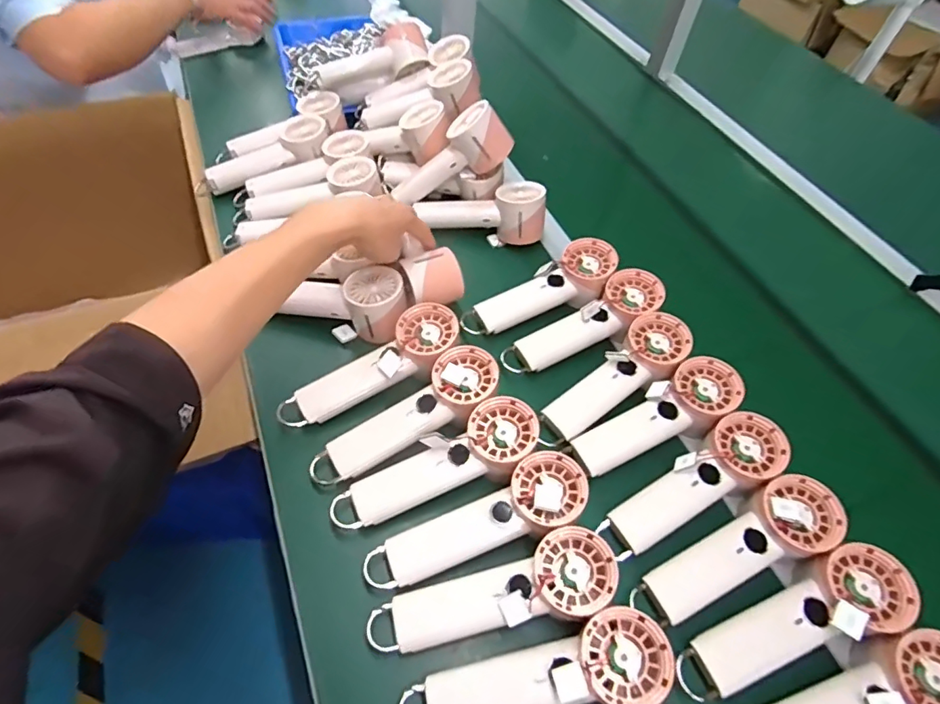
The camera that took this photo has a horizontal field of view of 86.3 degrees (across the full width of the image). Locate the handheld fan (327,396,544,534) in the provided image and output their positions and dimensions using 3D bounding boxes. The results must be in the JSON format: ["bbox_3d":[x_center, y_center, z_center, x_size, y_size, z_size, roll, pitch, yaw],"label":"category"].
[{"bbox_3d":[-0.028,0.106,0.451,0.196,0.031,0.063,-27,60,-5],"label":"handheld fan"}]

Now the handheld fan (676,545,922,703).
[{"bbox_3d":[0.251,0.209,0.385,0.190,0.034,0.052,-25,59,-1],"label":"handheld fan"}]

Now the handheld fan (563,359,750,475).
[{"bbox_3d":[0.183,0.070,0.496,0.177,0.041,0.061,-28,61,-5],"label":"handheld fan"}]

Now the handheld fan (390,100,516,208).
[{"bbox_3d":[-0.025,-0.249,0.655,0.168,0.058,0.068,-26,48,30],"label":"handheld fan"}]

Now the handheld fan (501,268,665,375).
[{"bbox_3d":[0.126,-0.029,0.561,0.192,0.040,0.057,-30,61,-5],"label":"handheld fan"}]

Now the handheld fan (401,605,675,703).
[{"bbox_3d":[0.048,0.236,0.359,0.188,0.029,0.058,-17,56,3],"label":"handheld fan"}]

